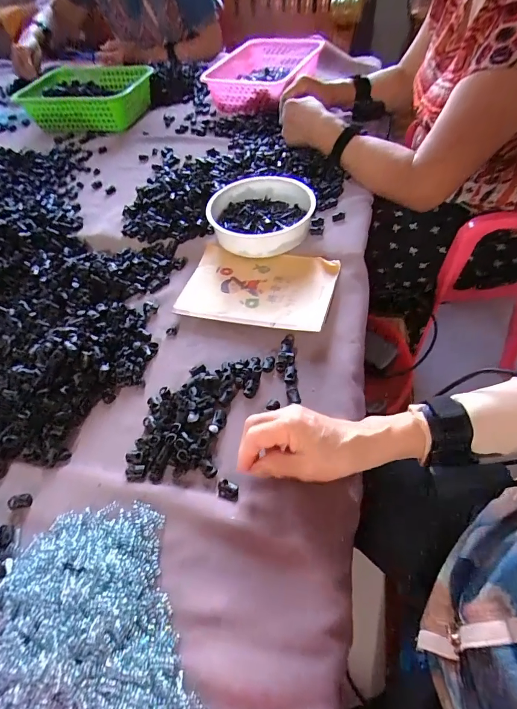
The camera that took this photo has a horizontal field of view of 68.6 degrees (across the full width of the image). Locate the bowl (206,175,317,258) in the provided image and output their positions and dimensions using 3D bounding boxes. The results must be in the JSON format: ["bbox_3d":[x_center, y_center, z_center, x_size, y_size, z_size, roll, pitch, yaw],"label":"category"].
[{"bbox_3d":[0.006,-0.214,0.597,0.160,0.053,0.155,-3,52,4],"label":"bowl"}]

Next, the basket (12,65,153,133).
[{"bbox_3d":[-0.404,-0.620,0.915,0.284,0.075,0.194,8,54,12],"label":"basket"}]

